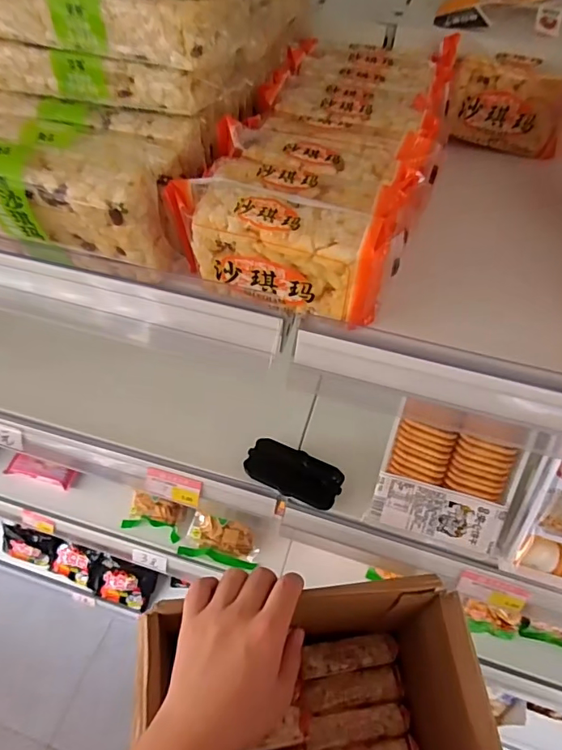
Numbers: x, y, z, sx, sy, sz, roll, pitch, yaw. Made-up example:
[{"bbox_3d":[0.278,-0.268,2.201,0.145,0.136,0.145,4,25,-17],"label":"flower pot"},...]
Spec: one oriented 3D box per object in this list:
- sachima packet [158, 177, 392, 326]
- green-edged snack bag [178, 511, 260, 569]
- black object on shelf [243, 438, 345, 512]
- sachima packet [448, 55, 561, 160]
[{"bbox_3d":[-0.001,-0.073,0.295,0.127,0.066,0.034,17,54,11],"label":"sachima packet"},{"bbox_3d":[-0.114,0.308,0.907,0.136,0.086,0.025,13,9,6],"label":"green-edged snack bag"},{"bbox_3d":[0.015,0.113,0.559,0.109,0.018,0.052,18,54,12],"label":"black object on shelf"},{"bbox_3d":[0.199,-0.238,0.429,0.097,0.066,0.023,17,54,11],"label":"sachima packet"}]

